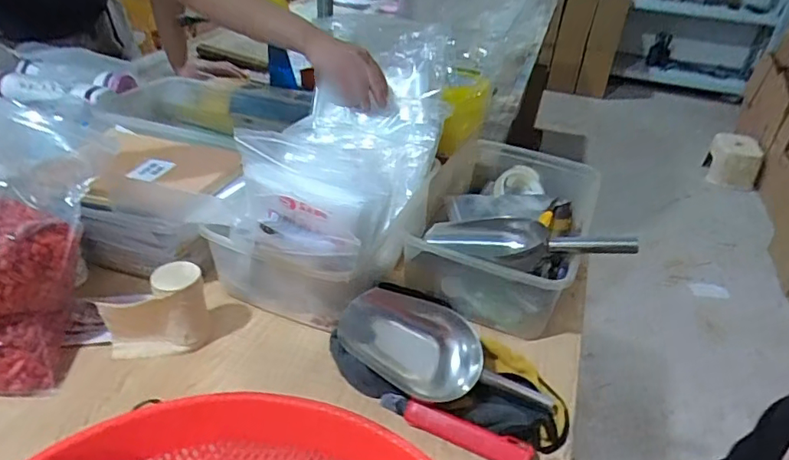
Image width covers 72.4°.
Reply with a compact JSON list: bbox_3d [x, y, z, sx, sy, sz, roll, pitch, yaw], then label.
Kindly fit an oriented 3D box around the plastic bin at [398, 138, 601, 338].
[{"bbox_3d":[0.178,-0.010,0.873,0.239,0.138,0.383,17,35,20],"label":"plastic bin"}]

